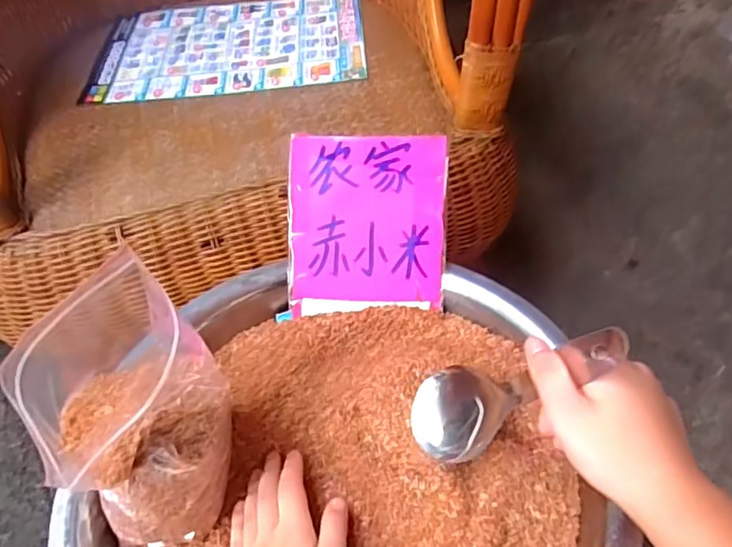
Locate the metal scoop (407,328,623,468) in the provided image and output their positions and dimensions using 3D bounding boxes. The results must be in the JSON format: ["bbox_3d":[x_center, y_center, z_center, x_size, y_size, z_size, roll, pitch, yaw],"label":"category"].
[{"bbox_3d":[0.093,0.083,0.400,0.032,0.196,0.063,34,47,-17],"label":"metal scoop"}]

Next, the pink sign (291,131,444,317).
[{"bbox_3d":[0.001,-0.045,0.556,0.146,0.165,0.006,2,7,5],"label":"pink sign"}]

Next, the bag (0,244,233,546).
[{"bbox_3d":[-0.156,0.095,0.406,0.116,0.188,0.124,-35,54,-26],"label":"bag"}]

